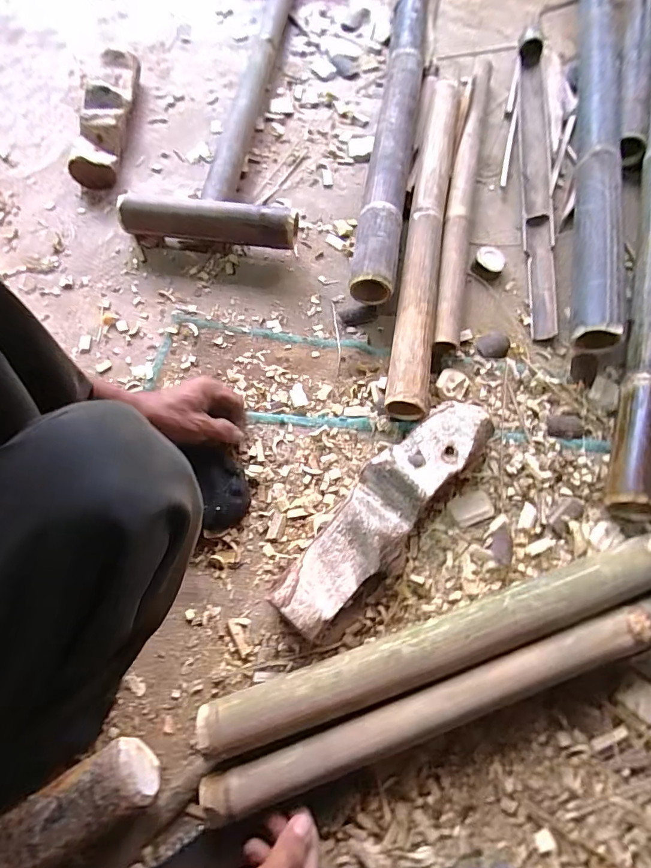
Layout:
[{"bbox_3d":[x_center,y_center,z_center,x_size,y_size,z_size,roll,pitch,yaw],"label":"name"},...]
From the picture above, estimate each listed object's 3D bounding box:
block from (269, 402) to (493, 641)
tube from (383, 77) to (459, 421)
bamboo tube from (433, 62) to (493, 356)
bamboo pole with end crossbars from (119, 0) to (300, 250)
[{"bbox_3d":[0.070,0.086,0.519,0.085,0.061,0.322,40,73,13],"label":"block"},{"bbox_3d":[0.161,-0.348,0.697,0.064,0.059,0.701,9,68,3],"label":"tube"},{"bbox_3d":[0.232,-0.426,0.741,0.064,0.042,0.672,12,69,4],"label":"bamboo tube"},{"bbox_3d":[-0.113,-0.674,0.811,0.250,0.068,0.844,8,68,2],"label":"bamboo pole with end crossbars"}]

